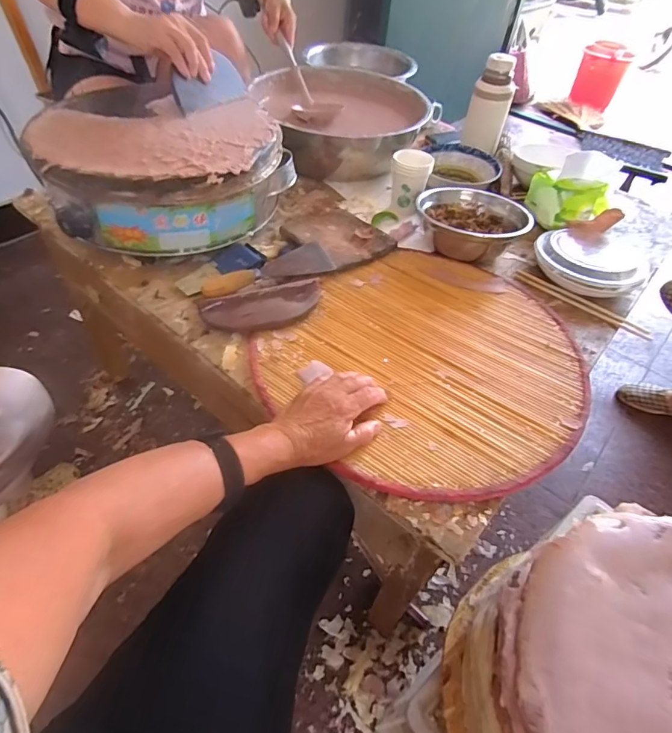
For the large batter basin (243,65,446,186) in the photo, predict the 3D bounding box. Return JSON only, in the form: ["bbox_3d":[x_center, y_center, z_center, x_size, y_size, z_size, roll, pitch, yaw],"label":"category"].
[{"bbox_3d":[0.006,-0.529,0.979,0.341,0.117,0.334,2,49,-3],"label":"large batter basin"}]

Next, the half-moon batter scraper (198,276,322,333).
[{"bbox_3d":[-0.101,-0.085,0.636,0.167,0.014,0.083,-13,52,-16],"label":"half-moon batter scraper"}]

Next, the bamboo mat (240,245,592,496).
[{"bbox_3d":[0.131,-0.019,0.602,0.372,0.017,0.409,31,54,20],"label":"bamboo mat"}]

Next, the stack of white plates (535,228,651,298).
[{"bbox_3d":[0.406,-0.167,0.731,0.145,0.045,0.136,0,49,-5],"label":"stack of white plates"}]

